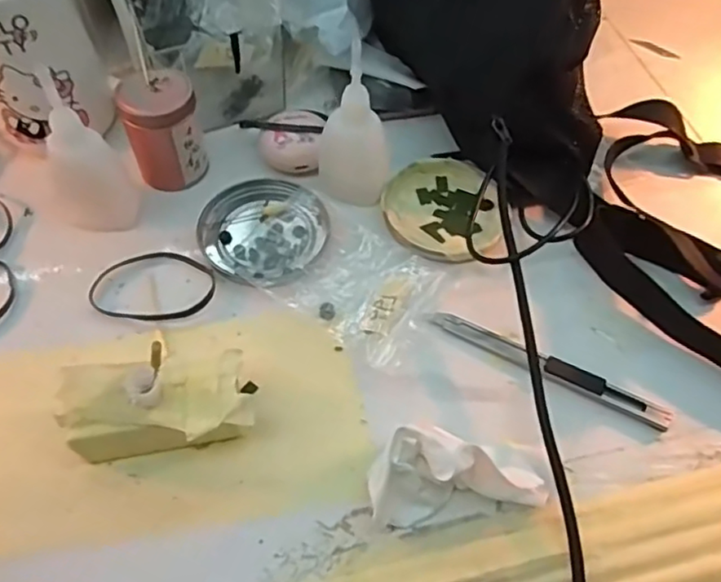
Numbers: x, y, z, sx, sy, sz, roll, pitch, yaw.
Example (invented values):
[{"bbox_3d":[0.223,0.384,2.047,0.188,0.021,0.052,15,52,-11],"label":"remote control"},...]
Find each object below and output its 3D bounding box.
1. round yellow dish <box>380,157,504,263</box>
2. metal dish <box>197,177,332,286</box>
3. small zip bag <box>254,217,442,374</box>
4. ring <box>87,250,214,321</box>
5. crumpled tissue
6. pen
[{"bbox_3d":[0.052,-0.053,0.400,0.074,0.011,0.076,0,57,0],"label":"round yellow dish"},{"bbox_3d":[-0.061,-0.038,0.386,0.079,0.010,0.074,0,57,0],"label":"metal dish"},{"bbox_3d":[0.003,-0.002,0.365,0.084,0.011,0.073,33,62,19],"label":"small zip bag"},{"bbox_3d":[-0.120,-0.004,0.365,0.070,0.004,0.048,3,57,1],"label":"ring"},{"bbox_3d":[0.045,0.084,0.291,0.082,0.040,0.033,-8,57,-6],"label":"crumpled tissue"},{"bbox_3d":[0.102,0.041,0.342,0.132,0.009,0.013,26,60,16],"label":"pen"}]

